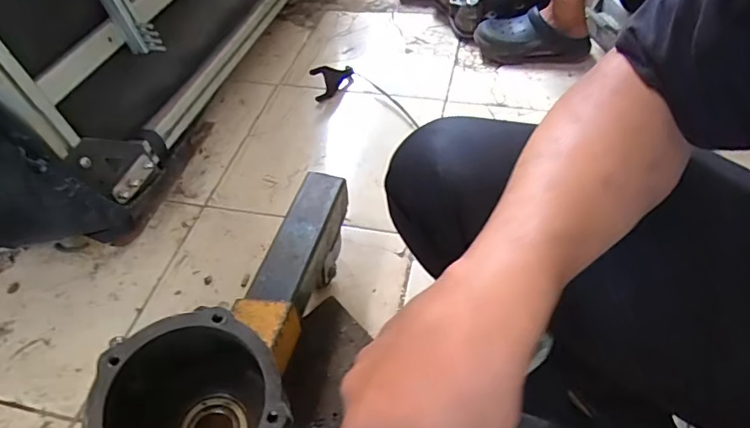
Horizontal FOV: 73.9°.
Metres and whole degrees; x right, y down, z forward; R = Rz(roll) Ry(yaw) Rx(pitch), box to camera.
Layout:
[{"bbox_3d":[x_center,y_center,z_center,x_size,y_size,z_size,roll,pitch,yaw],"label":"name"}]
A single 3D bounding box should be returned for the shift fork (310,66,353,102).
[{"bbox_3d":[-0.097,-0.315,1.144,0.032,0.070,0.121,19,46,43],"label":"shift fork"}]

